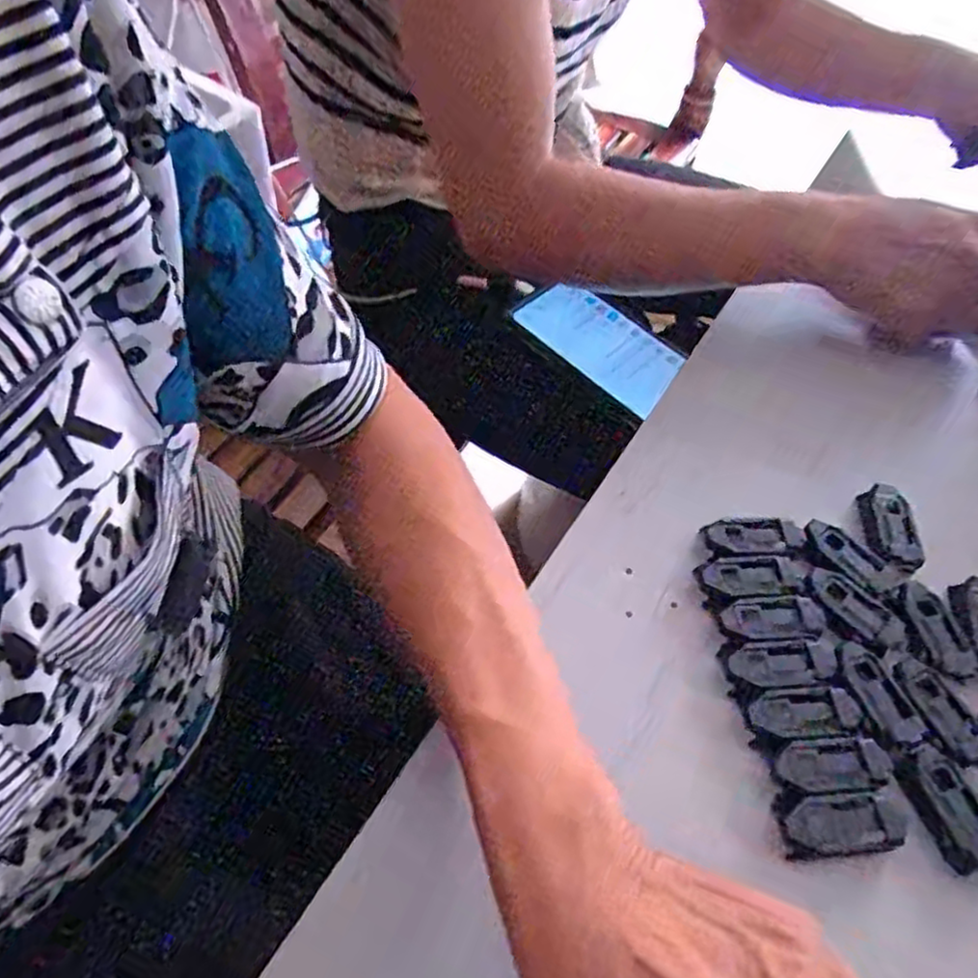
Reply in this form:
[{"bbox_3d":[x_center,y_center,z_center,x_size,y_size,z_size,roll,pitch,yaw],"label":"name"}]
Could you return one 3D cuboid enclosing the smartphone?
[{"bbox_3d":[0.092,-0.119,0.564,0.068,0.015,0.145,-37,64,-17],"label":"smartphone"}]

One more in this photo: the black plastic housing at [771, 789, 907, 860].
[{"bbox_3d":[0.142,0.134,0.286,0.048,0.009,0.023,1,55,-4],"label":"black plastic housing"}]

